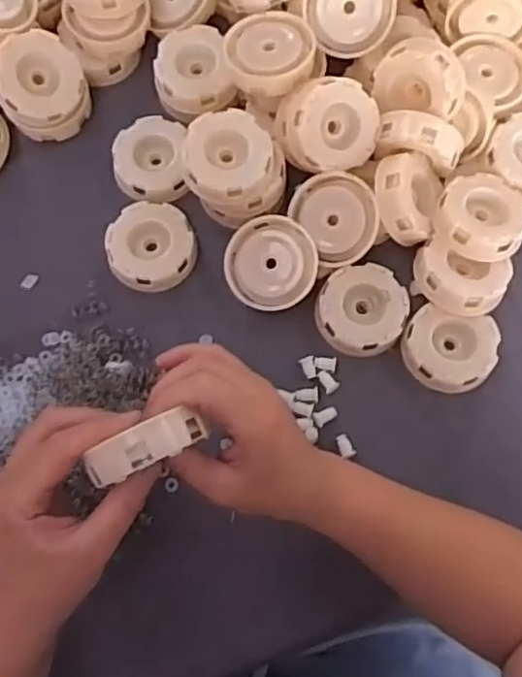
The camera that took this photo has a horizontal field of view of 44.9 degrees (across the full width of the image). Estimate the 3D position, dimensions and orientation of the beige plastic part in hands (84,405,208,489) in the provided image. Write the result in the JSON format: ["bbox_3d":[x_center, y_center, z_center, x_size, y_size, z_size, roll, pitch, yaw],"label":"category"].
[{"bbox_3d":[-0.058,0.053,0.316,0.059,0.014,0.020,-23,76,-16],"label":"beige plastic part in hands"}]

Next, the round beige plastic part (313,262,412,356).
[{"bbox_3d":[0.074,-0.021,0.464,0.064,0.015,0.066,0,75,-1],"label":"round beige plastic part"}]

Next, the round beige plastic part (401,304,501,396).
[{"bbox_3d":[0.137,0.009,0.458,0.064,0.017,0.058,14,75,3],"label":"round beige plastic part"}]

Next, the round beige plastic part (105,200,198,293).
[{"bbox_3d":[-0.083,-0.071,0.483,0.065,0.022,0.066,0,75,-1],"label":"round beige plastic part"}]

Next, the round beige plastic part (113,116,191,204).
[{"bbox_3d":[-0.087,-0.139,0.499,0.056,0.021,0.066,-5,75,-2],"label":"round beige plastic part"}]

